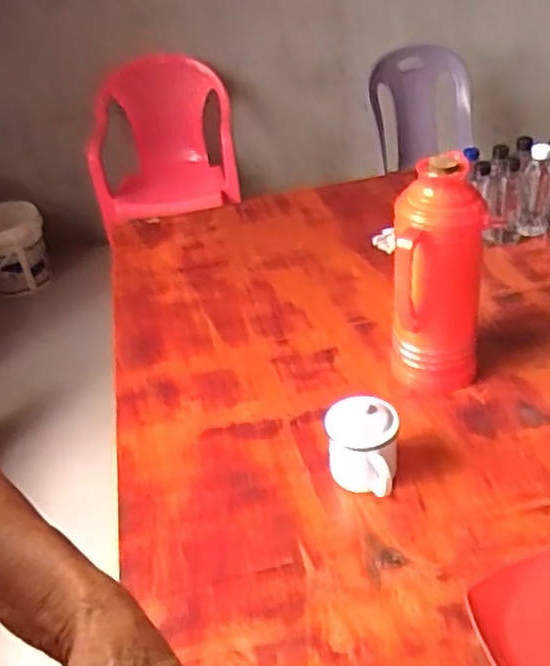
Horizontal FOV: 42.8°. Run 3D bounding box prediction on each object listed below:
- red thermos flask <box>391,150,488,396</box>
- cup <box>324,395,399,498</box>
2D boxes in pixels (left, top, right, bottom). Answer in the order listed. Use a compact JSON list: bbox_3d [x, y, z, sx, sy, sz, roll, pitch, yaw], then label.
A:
[{"bbox_3d":[0.238,-0.070,1.027,0.122,0.342,0.104,3,35,13],"label":"red thermos flask"},{"bbox_3d":[0.117,0.149,0.945,0.095,0.110,0.084,3,35,13],"label":"cup"}]

